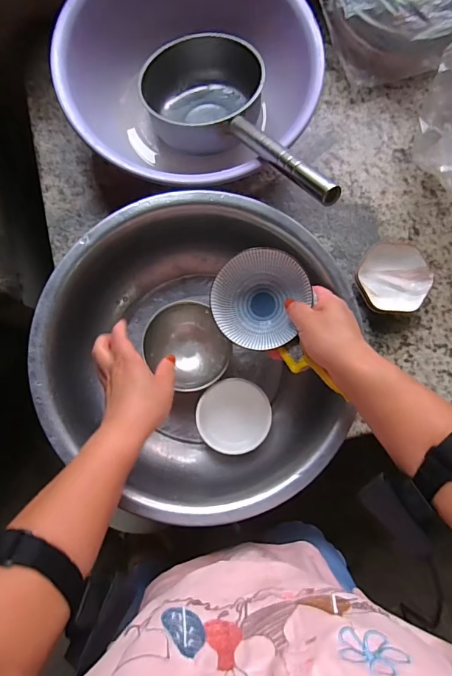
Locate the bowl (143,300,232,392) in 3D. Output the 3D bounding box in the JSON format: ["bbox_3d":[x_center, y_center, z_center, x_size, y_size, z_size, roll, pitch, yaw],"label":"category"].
[{"bbox_3d":[-0.051,0.011,0.555,0.098,0.037,0.114,-32,84,-5],"label":"bowl"}]

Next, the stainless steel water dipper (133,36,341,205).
[{"bbox_3d":[0.016,-0.265,0.530,0.156,0.091,0.344,-27,61,-5],"label":"stainless steel water dipper"}]

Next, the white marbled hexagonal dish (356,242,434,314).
[{"bbox_3d":[0.235,-0.081,0.597,0.094,0.040,0.105,34,83,3],"label":"white marbled hexagonal dish"}]

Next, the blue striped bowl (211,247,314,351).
[{"bbox_3d":[0.037,-0.041,0.484,0.106,0.056,0.097,5,82,-1],"label":"blue striped bowl"}]

